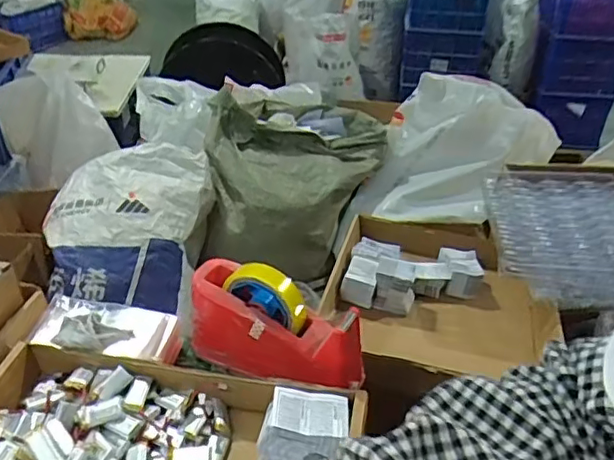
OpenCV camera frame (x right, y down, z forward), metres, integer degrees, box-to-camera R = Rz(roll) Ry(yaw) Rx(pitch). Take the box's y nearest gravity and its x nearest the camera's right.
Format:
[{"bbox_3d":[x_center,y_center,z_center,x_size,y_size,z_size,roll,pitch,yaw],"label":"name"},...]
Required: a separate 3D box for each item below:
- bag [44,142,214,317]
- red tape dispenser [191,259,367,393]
[{"bbox_3d":[-0.414,-0.003,1.388,0.382,0.267,0.316,-5,33,-8],"label":"bag"},{"bbox_3d":[-0.036,0.104,0.641,0.198,0.109,0.067,18,37,25],"label":"red tape dispenser"}]

